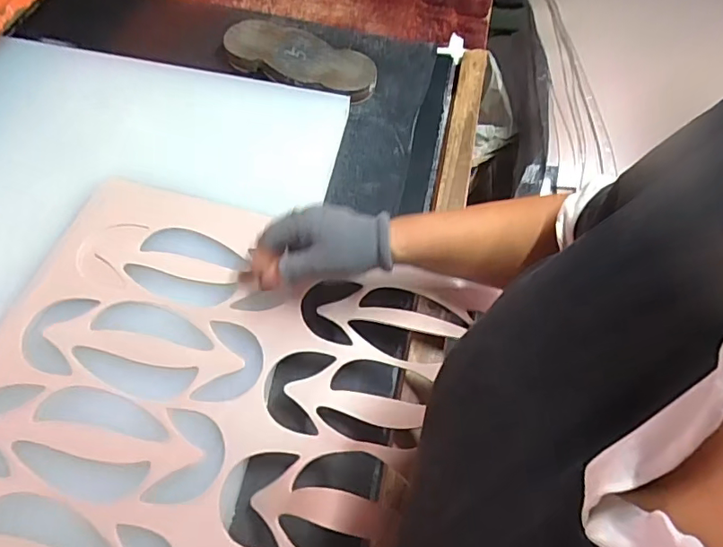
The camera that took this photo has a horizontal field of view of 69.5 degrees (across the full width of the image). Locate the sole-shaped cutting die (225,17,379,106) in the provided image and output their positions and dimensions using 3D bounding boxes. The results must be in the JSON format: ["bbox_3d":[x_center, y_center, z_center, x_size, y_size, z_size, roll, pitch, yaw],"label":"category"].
[{"bbox_3d":[-0.078,-0.283,0.684,0.204,0.043,0.106,24,58,21],"label":"sole-shaped cutting die"}]

